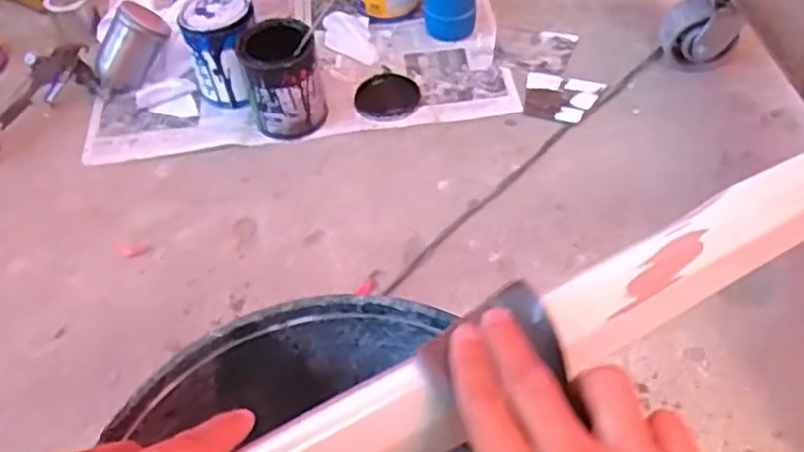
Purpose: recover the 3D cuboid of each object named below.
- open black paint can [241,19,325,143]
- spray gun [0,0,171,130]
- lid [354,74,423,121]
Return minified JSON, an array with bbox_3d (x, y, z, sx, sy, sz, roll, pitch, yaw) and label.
[{"bbox_3d":[-0.162,-0.202,1.050,0.100,0.131,0.100,-10,51,-3],"label":"open black paint can"},{"bbox_3d":[-0.466,-0.232,1.118,0.260,0.110,0.095,-23,51,4],"label":"spray gun"},{"bbox_3d":[-0.021,-0.187,1.106,0.089,0.006,0.098,36,62,29],"label":"lid"}]

